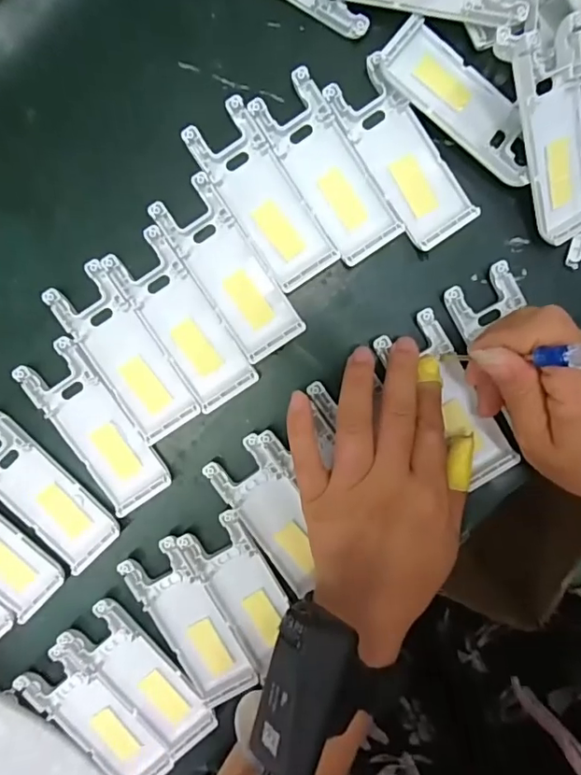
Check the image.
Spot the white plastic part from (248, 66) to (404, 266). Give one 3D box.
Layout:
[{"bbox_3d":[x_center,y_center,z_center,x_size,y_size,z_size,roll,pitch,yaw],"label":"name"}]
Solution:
[{"bbox_3d":[0.022,-0.123,0.296,0.040,0.010,0.103,-33,95,2],"label":"white plastic part"}]

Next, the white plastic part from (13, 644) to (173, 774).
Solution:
[{"bbox_3d":[-0.123,0.210,0.326,0.042,0.010,0.104,-42,94,3],"label":"white plastic part"}]

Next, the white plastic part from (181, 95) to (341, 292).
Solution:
[{"bbox_3d":[-0.015,-0.108,0.299,0.038,0.014,0.103,-34,95,2],"label":"white plastic part"}]

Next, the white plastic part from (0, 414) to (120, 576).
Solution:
[{"bbox_3d":[-0.152,0.064,0.311,0.103,0.011,0.039,45,93,-4],"label":"white plastic part"}]

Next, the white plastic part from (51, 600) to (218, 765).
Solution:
[{"bbox_3d":[-0.095,0.181,0.322,0.044,0.013,0.103,-43,94,3],"label":"white plastic part"}]

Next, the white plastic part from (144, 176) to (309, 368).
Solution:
[{"bbox_3d":[-0.035,-0.067,0.300,0.039,0.008,0.103,-34,95,2],"label":"white plastic part"}]

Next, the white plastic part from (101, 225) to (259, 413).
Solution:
[{"bbox_3d":[-0.063,-0.038,0.302,0.039,0.008,0.103,-34,95,2],"label":"white plastic part"}]

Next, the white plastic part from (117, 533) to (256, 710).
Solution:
[{"bbox_3d":[-0.060,0.145,0.318,0.039,0.007,0.106,-28,95,2],"label":"white plastic part"}]

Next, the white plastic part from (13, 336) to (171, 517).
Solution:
[{"bbox_3d":[-0.115,0.024,0.307,0.039,0.008,0.103,-34,95,2],"label":"white plastic part"}]

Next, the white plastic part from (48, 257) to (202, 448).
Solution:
[{"bbox_3d":[-0.097,-0.019,0.303,0.039,0.010,0.102,-33,95,2],"label":"white plastic part"}]

